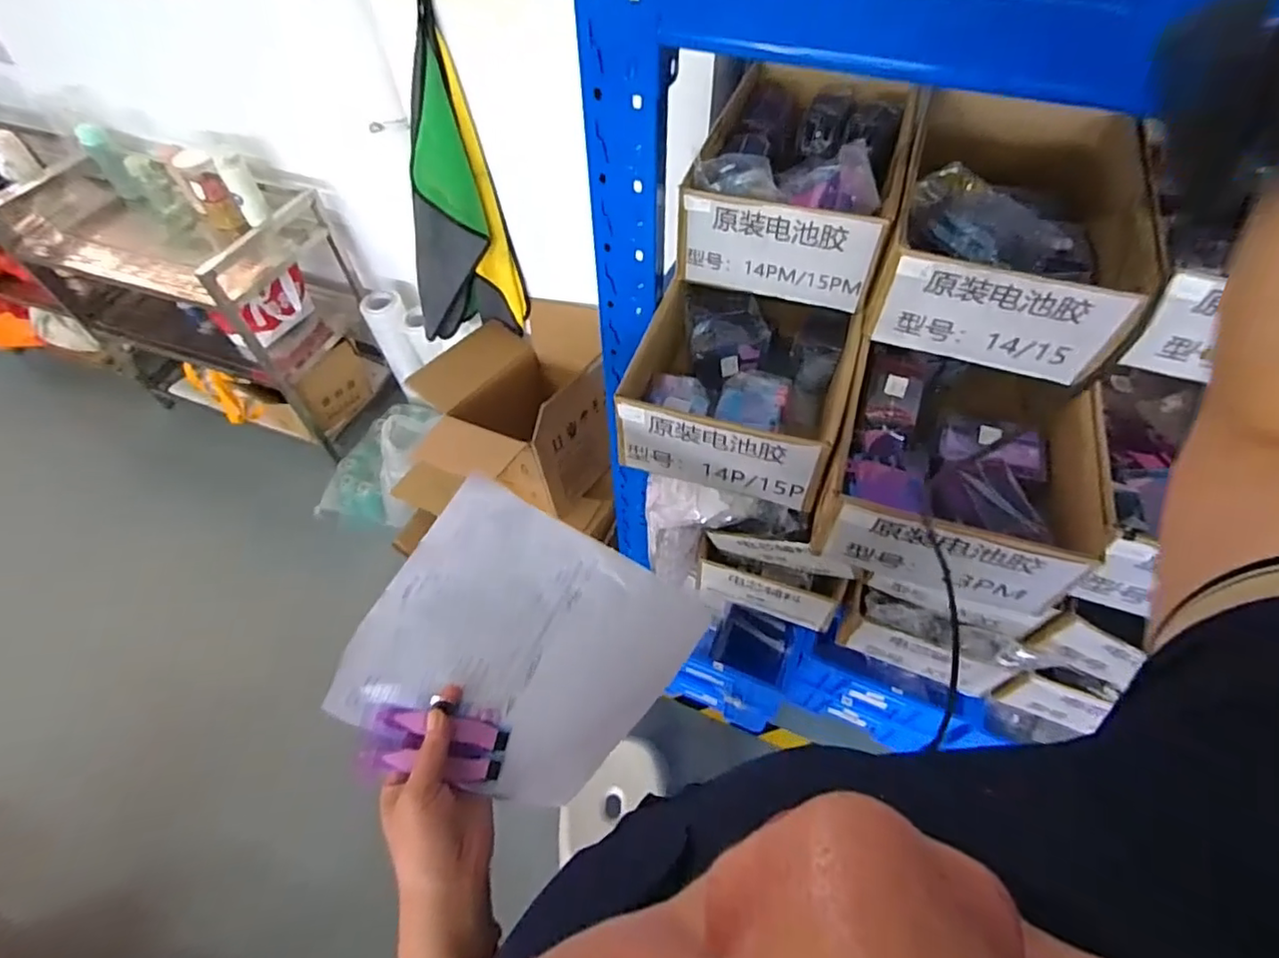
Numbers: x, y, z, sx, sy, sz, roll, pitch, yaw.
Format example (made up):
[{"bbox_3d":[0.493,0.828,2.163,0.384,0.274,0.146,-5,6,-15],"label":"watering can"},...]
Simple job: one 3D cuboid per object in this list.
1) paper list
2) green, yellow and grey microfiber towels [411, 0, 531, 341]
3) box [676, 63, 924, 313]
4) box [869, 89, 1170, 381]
[{"bbox_3d":[-0.084,0.141,0.494,0.249,0.032,0.203,35,65,-12],"label":"paper list"},{"bbox_3d":[-0.382,-0.534,1.178,0.237,0.573,0.070,-11,54,-7],"label":"green, yellow and grey microfiber towels"},{"bbox_3d":[0.207,-0.392,0.741,0.222,0.119,0.376,15,55,12],"label":"box"},{"bbox_3d":[0.404,-0.280,0.668,0.224,0.113,0.328,16,55,12],"label":"box"}]

